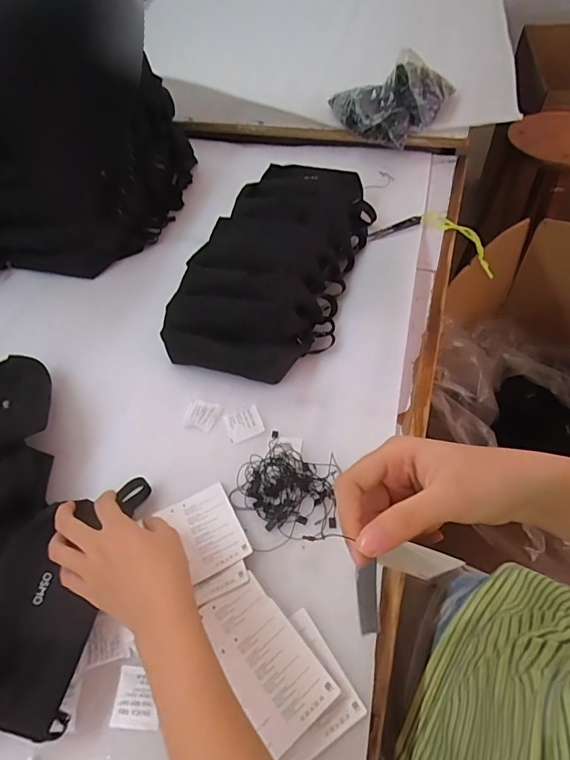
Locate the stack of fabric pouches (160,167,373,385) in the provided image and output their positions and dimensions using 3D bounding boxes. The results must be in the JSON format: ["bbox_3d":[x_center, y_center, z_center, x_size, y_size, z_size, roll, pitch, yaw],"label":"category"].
[{"bbox_3d":[-0.005,-0.184,0.649,0.202,0.063,0.412,12,55,15],"label":"stack of fabric pouches"}]

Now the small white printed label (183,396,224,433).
[{"bbox_3d":[-0.100,0.040,0.548,0.041,0.009,0.038,14,55,16],"label":"small white printed label"}]

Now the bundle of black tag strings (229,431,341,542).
[{"bbox_3d":[0.006,0.107,0.470,0.104,0.025,0.093,18,56,19],"label":"bundle of black tag strings"}]

